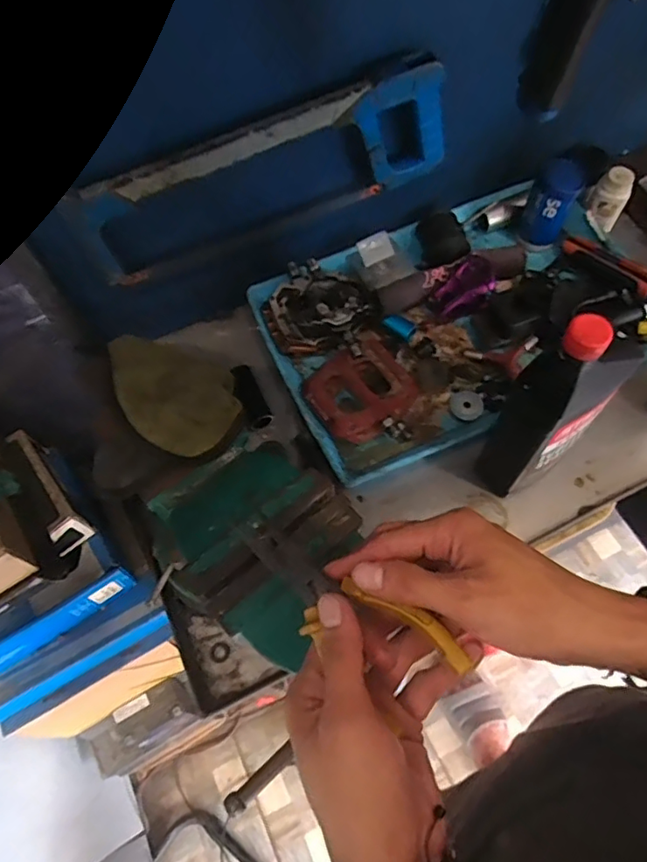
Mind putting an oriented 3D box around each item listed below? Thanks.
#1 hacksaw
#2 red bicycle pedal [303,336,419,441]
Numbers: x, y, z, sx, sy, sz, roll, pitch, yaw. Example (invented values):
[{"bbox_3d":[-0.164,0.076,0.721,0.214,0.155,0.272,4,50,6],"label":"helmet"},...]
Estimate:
[{"bbox_3d":[-0.048,-0.245,0.573,0.389,0.163,0.044,-21,65,-9],"label":"hacksaw"},{"bbox_3d":[0.044,-0.046,0.654,0.119,0.033,0.103,-30,67,-12],"label":"red bicycle pedal"}]

